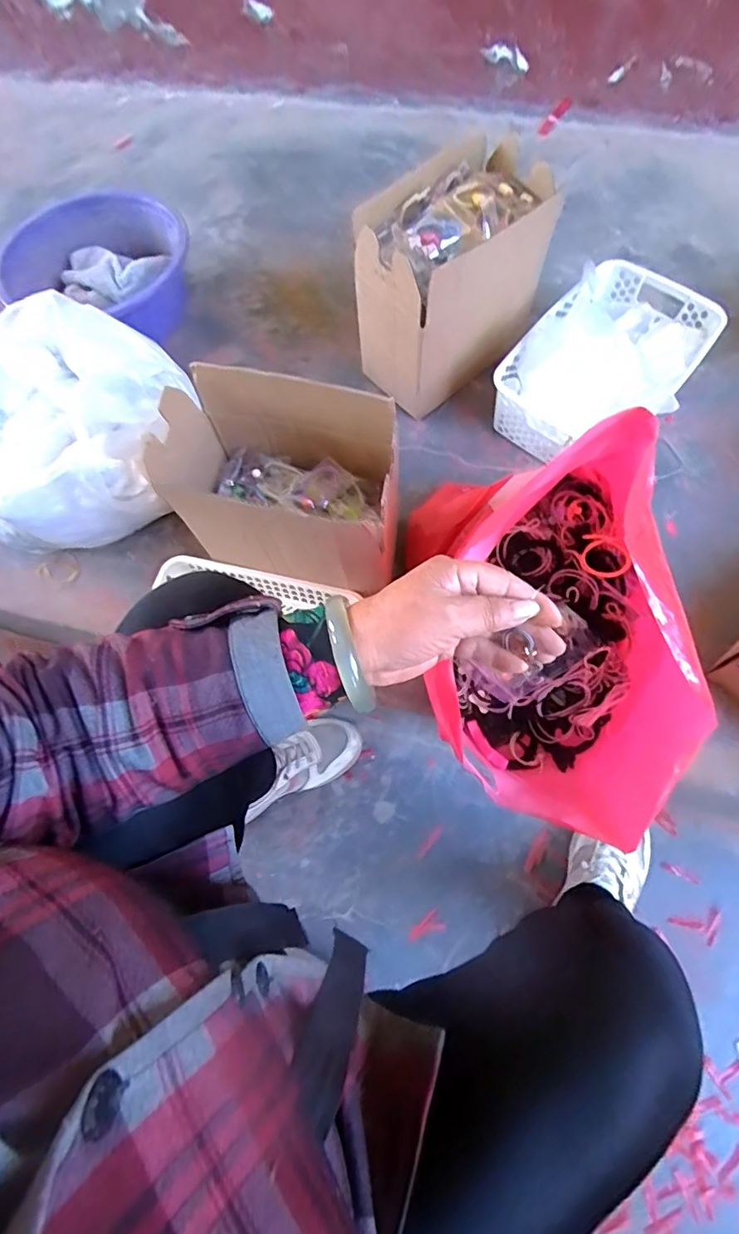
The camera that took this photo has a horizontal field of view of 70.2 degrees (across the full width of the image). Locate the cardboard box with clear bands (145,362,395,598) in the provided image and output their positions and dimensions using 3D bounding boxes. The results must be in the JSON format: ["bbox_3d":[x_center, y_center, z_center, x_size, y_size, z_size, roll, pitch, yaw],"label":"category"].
[{"bbox_3d":[-0.091,-0.146,0.565,0.251,0.134,0.153,16,71,9],"label":"cardboard box with clear bands"}]

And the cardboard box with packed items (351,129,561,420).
[{"bbox_3d":[0.110,-0.444,0.717,0.245,0.222,0.148,-39,72,-12],"label":"cardboard box with packed items"}]

